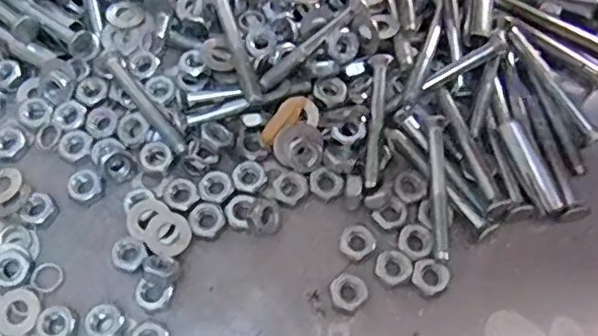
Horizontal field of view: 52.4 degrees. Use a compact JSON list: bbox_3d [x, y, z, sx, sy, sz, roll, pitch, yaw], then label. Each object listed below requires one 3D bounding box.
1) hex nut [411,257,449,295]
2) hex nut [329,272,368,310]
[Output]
[{"bbox_3d":[0.048,0.040,0.222,0.013,0.004,0.012,17,65,7],"label":"hex nut"},{"bbox_3d":[0.018,0.045,0.219,0.012,0.004,0.012,-41,71,-18],"label":"hex nut"}]

